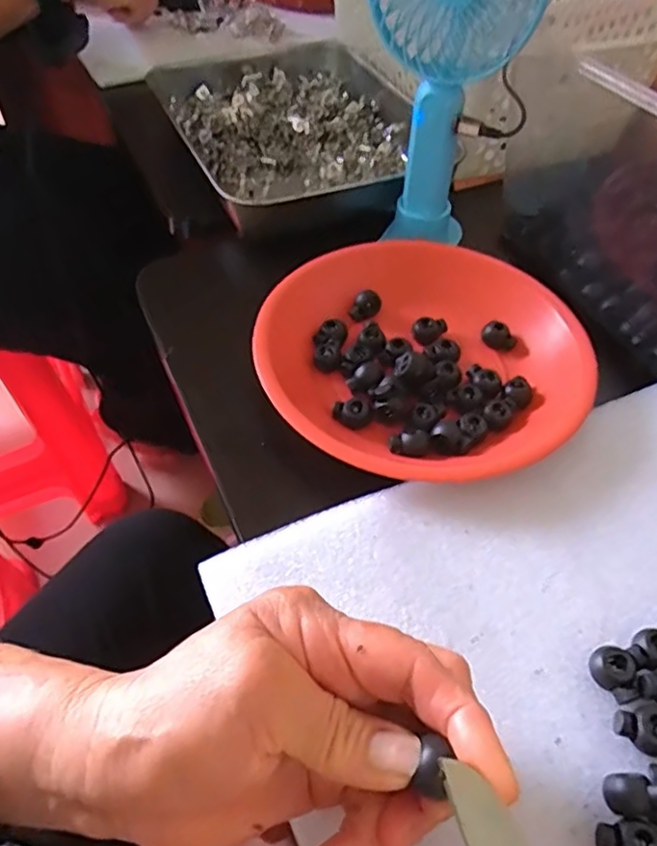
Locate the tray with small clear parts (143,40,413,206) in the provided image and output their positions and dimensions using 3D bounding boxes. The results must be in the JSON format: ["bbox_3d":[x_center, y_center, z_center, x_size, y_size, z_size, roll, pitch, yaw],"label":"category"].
[{"bbox_3d":[-0.031,-0.273,0.572,0.197,0.048,0.183,-20,54,-17],"label":"tray with small clear parts"}]

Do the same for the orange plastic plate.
[{"bbox_3d":[0.054,-0.047,0.389,0.183,0.033,0.189,1,51,-1],"label":"orange plastic plate"}]

